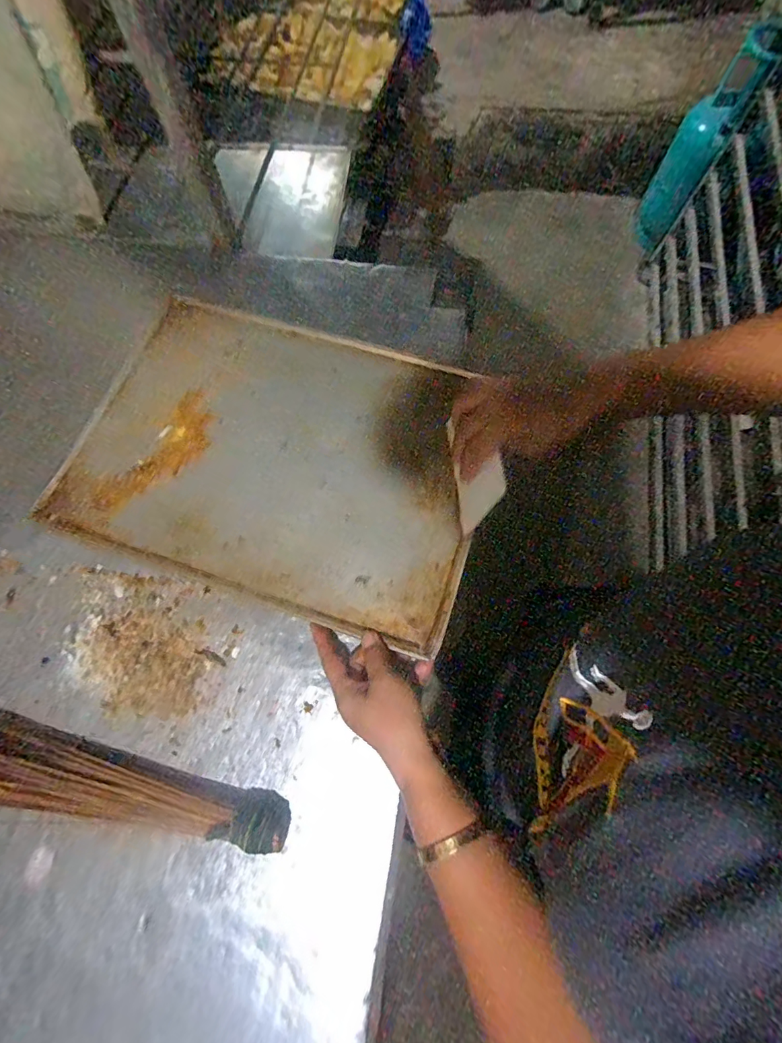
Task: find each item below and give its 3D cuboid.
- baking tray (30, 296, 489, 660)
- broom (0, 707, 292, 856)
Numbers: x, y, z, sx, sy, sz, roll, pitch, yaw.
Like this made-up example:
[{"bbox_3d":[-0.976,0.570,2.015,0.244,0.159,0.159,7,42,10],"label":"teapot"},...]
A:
[{"bbox_3d":[-0.119,-0.083,0.487,0.442,0.019,0.325,18,72,8],"label":"baking tray"},{"bbox_3d":[-0.270,0.211,0.369,0.373,0.042,0.070,8,71,5],"label":"broom"}]

